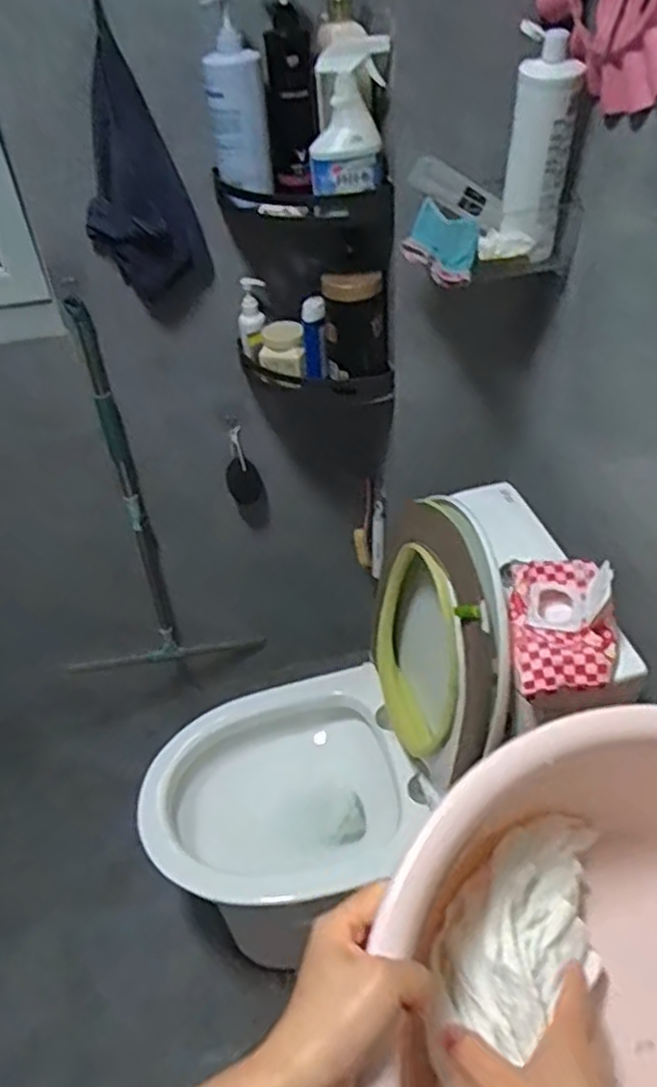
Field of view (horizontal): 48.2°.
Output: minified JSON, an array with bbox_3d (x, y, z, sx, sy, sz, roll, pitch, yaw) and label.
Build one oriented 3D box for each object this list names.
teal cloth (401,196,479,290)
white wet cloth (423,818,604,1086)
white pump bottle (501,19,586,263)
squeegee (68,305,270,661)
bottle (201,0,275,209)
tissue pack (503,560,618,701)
[{"bbox_3d":[0.143,-0.385,0.942,0.048,0.077,0.112,-23,44,-20],"label":"teal cloth"},{"bbox_3d":[0.114,0.287,0.488,0.084,0.056,0.220,15,61,21],"label":"white wet cloth"},{"bbox_3d":[0.252,-0.470,0.881,0.069,0.230,0.049,3,42,8],"label":"white pump bottle"},{"bbox_3d":[-0.380,-0.044,1.416,0.403,0.799,0.124,-14,42,-11],"label":"squeegee"},{"bbox_3d":[-0.120,-0.579,0.974,0.076,0.232,0.060,-7,41,-3],"label":"bottle"},{"bbox_3d":[0.275,0.091,0.858,0.120,0.061,0.203,3,42,9],"label":"tissue pack"}]

